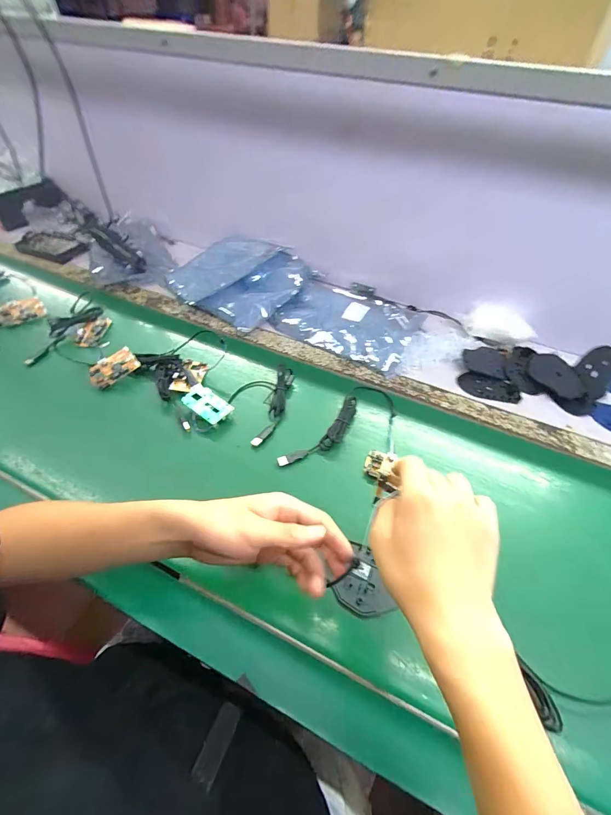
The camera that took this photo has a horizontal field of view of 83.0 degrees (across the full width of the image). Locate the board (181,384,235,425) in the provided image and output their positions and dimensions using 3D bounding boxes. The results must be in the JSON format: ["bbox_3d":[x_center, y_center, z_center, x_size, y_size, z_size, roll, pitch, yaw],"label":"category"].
[{"bbox_3d":[-0.160,-0.006,0.562,0.085,0.017,0.046,33,55,23],"label":"board"}]

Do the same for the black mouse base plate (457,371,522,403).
[{"bbox_3d":[0.330,-0.035,0.620,0.105,0.006,0.060,19,51,12],"label":"black mouse base plate"}]

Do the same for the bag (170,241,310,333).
[{"bbox_3d":[-0.157,-0.298,0.774,0.266,0.055,0.247,27,53,18],"label":"bag"}]

